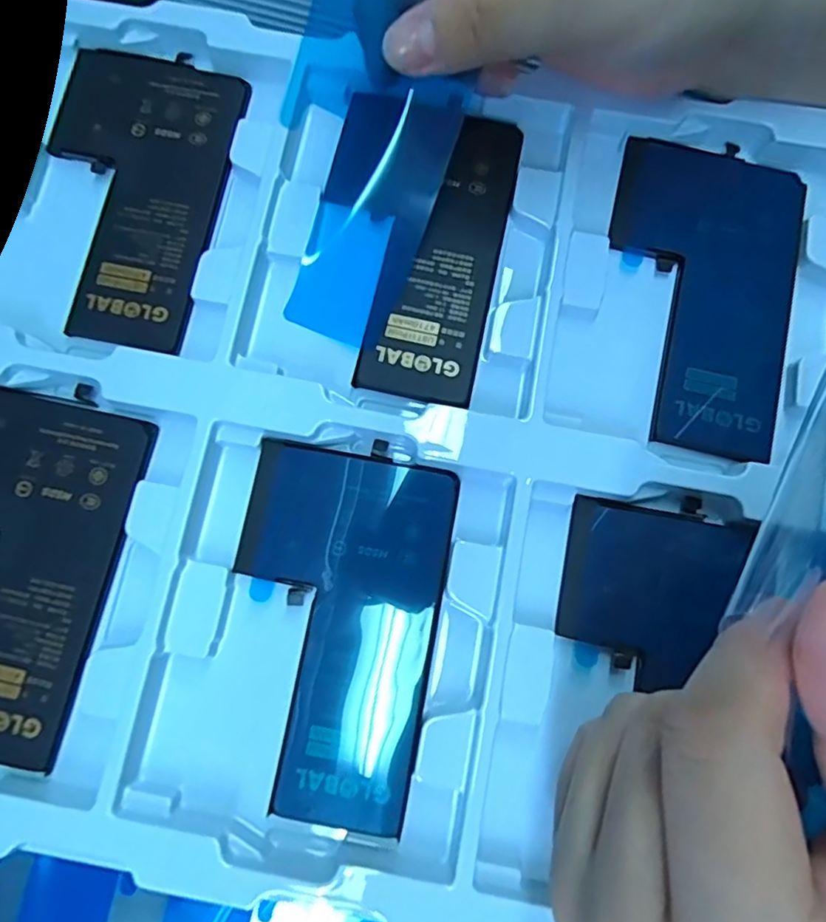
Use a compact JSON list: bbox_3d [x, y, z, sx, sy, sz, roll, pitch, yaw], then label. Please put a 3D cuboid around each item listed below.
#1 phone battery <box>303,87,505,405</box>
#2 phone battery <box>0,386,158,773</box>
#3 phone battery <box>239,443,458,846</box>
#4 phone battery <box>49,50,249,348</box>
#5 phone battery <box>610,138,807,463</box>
[{"bbox_3d":[0.011,-0.074,0.203,0.046,0.006,0.107,12,79,4],"label":"phone battery"},{"bbox_3d":[-0.127,0.032,0.183,0.063,0.004,0.108,11,79,4],"label":"phone battery"},{"bbox_3d":[-0.026,0.051,0.182,0.064,0.005,0.108,10,79,3],"label":"phone battery"},{"bbox_3d":[-0.101,-0.096,0.206,0.064,0.004,0.109,10,79,3],"label":"phone battery"},{"bbox_3d":[0.098,-0.059,0.203,0.061,0.005,0.109,13,79,4],"label":"phone battery"}]

